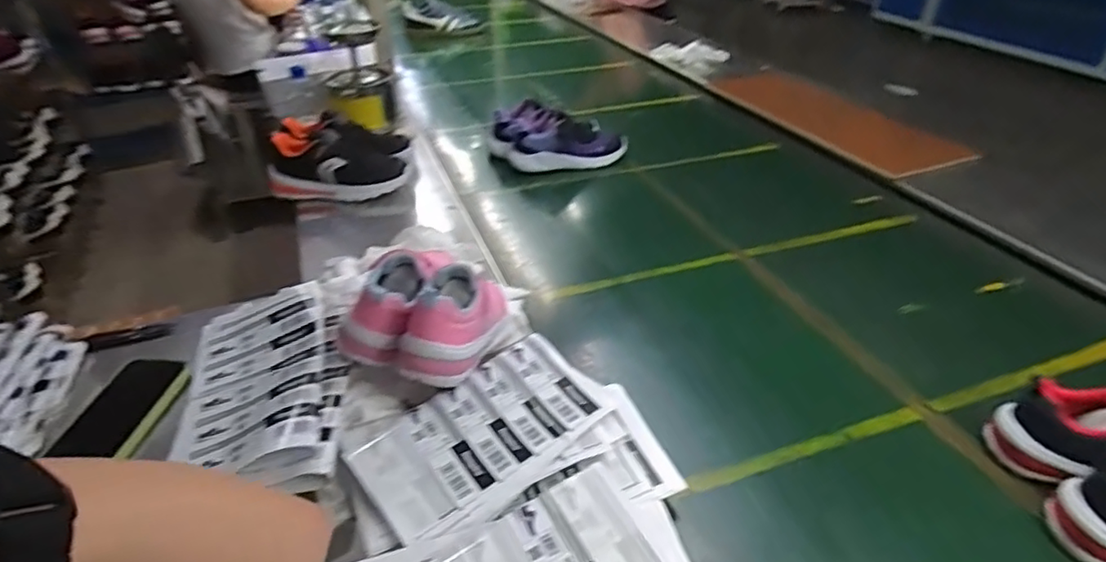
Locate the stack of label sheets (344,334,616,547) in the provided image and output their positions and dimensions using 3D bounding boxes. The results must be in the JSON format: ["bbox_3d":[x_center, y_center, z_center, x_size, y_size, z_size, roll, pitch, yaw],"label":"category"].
[{"bbox_3d":[-0.063,0.145,0.583,0.238,0.026,0.131,-30,46,-33],"label":"stack of label sheets"}]

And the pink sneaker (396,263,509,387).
[{"bbox_3d":[-0.096,0.029,0.656,0.065,0.100,0.193,4,25,24],"label":"pink sneaker"}]

